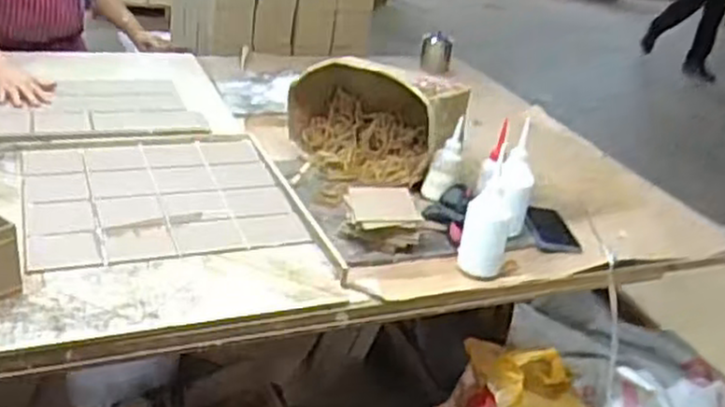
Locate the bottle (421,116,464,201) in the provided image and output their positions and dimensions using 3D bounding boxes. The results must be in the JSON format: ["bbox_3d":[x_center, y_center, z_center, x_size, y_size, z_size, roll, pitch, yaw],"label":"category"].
[{"bbox_3d":[0.160,-0.079,1.373,0.055,0.162,0.042,25,5,30],"label":"bottle"}]

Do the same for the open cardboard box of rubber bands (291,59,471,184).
[{"bbox_3d":[0.024,-0.182,1.471,0.356,0.201,0.193,25,32,29],"label":"open cardboard box of rubber bands"}]

